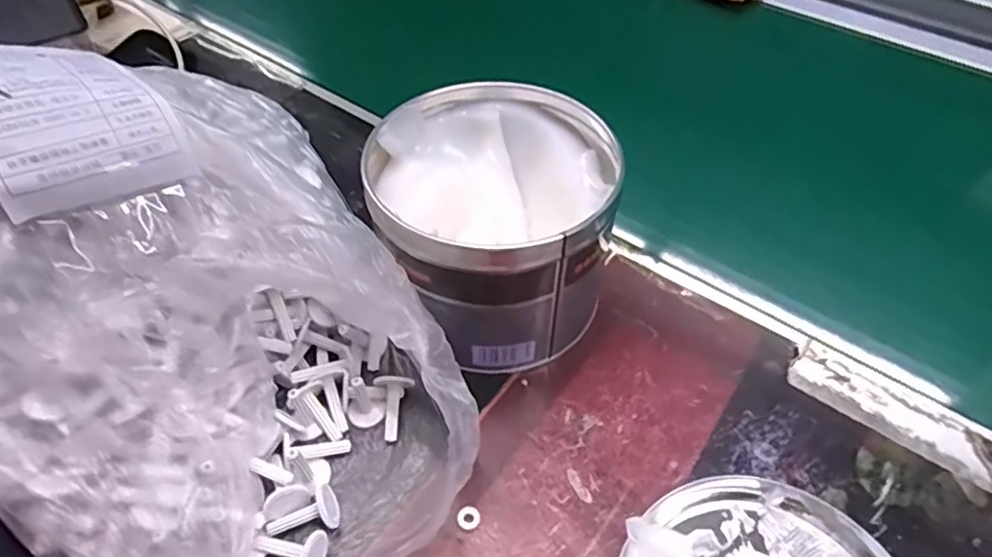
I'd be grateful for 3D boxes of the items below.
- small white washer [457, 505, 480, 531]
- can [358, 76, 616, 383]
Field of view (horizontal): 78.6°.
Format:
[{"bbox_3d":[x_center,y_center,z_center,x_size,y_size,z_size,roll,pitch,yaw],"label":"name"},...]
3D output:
[{"bbox_3d":[-0.013,0.112,0.283,0.011,0.004,0.010,-9,51,-9],"label":"small white washer"},{"bbox_3d":[0.000,-0.028,0.337,0.125,0.099,0.132,-32,58,-25],"label":"can"}]

